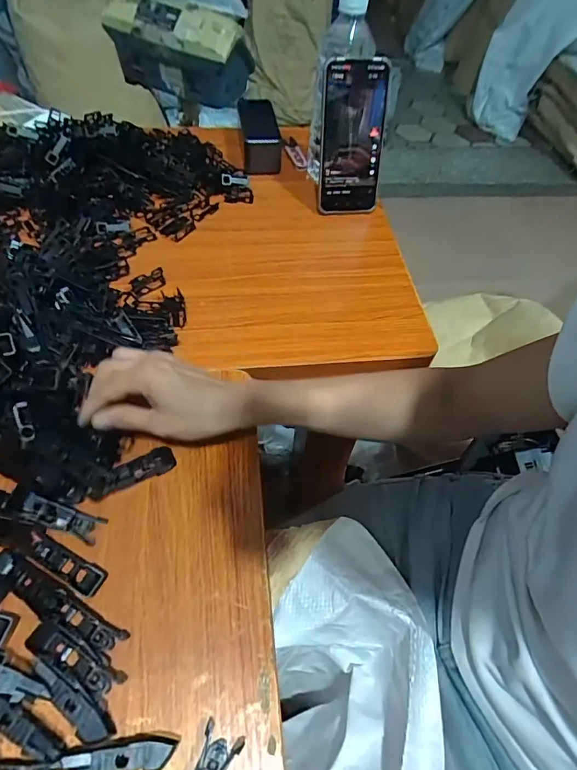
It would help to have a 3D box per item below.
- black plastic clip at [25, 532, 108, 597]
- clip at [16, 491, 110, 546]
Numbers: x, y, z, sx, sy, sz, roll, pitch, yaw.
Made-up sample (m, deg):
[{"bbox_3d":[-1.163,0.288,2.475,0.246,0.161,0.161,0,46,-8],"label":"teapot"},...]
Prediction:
[{"bbox_3d":[-0.163,0.129,0.311,0.065,0.007,0.018,24,57,11],"label":"black plastic clip"},{"bbox_3d":[-0.171,0.100,0.324,0.059,0.013,0.020,24,55,-10],"label":"clip"}]

